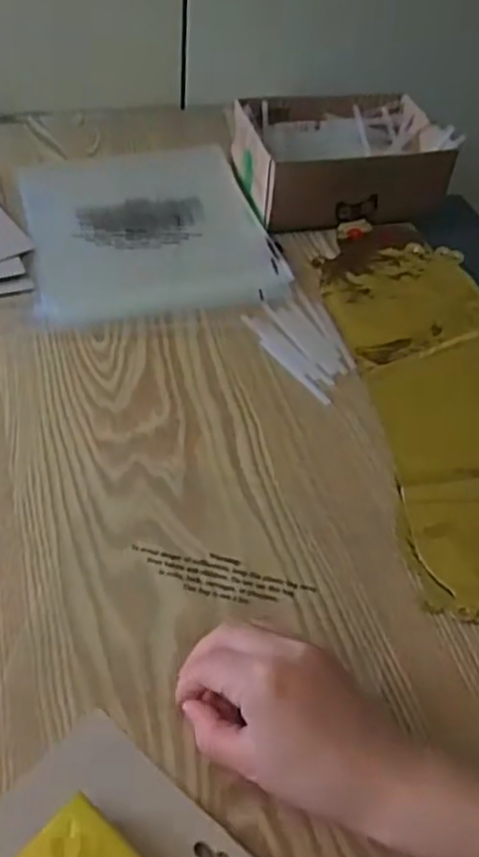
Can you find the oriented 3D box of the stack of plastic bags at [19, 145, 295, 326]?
[{"bbox_3d":[-0.086,-0.188,0.653,0.204,0.008,0.243,-9,51,-14],"label":"stack of plastic bags"}]

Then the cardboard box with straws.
[{"bbox_3d":[0.096,-0.269,0.697,0.191,0.070,0.154,-9,51,-13],"label":"cardboard box with straws"}]

